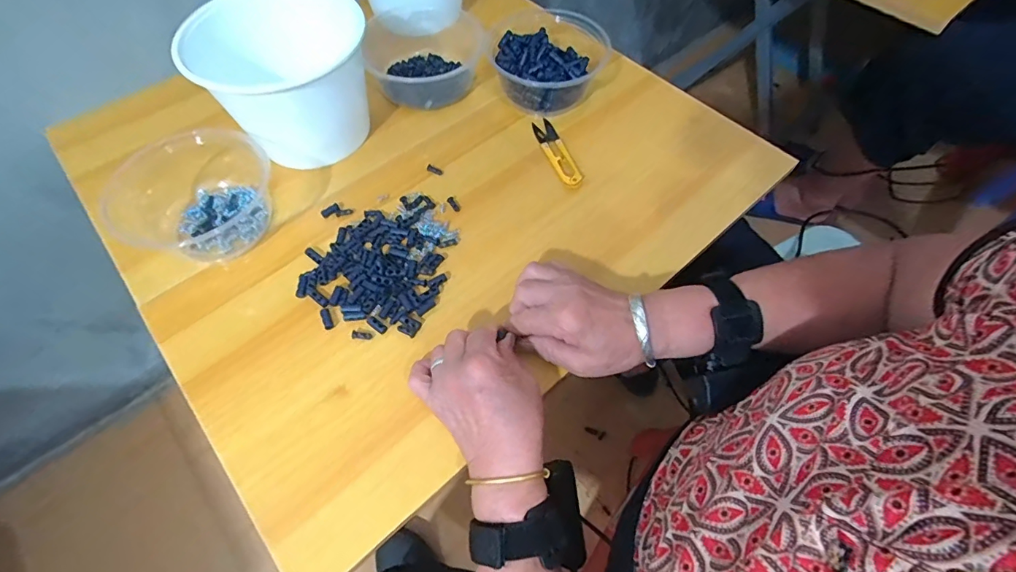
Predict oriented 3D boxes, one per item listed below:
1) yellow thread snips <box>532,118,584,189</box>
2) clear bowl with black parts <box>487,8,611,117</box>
[{"bbox_3d":[0.052,-0.142,0.474,0.023,0.006,0.100,-19,63,-11],"label":"yellow thread snips"},{"bbox_3d":[0.043,-0.246,0.505,0.104,0.042,0.135,26,64,13],"label":"clear bowl with black parts"}]

